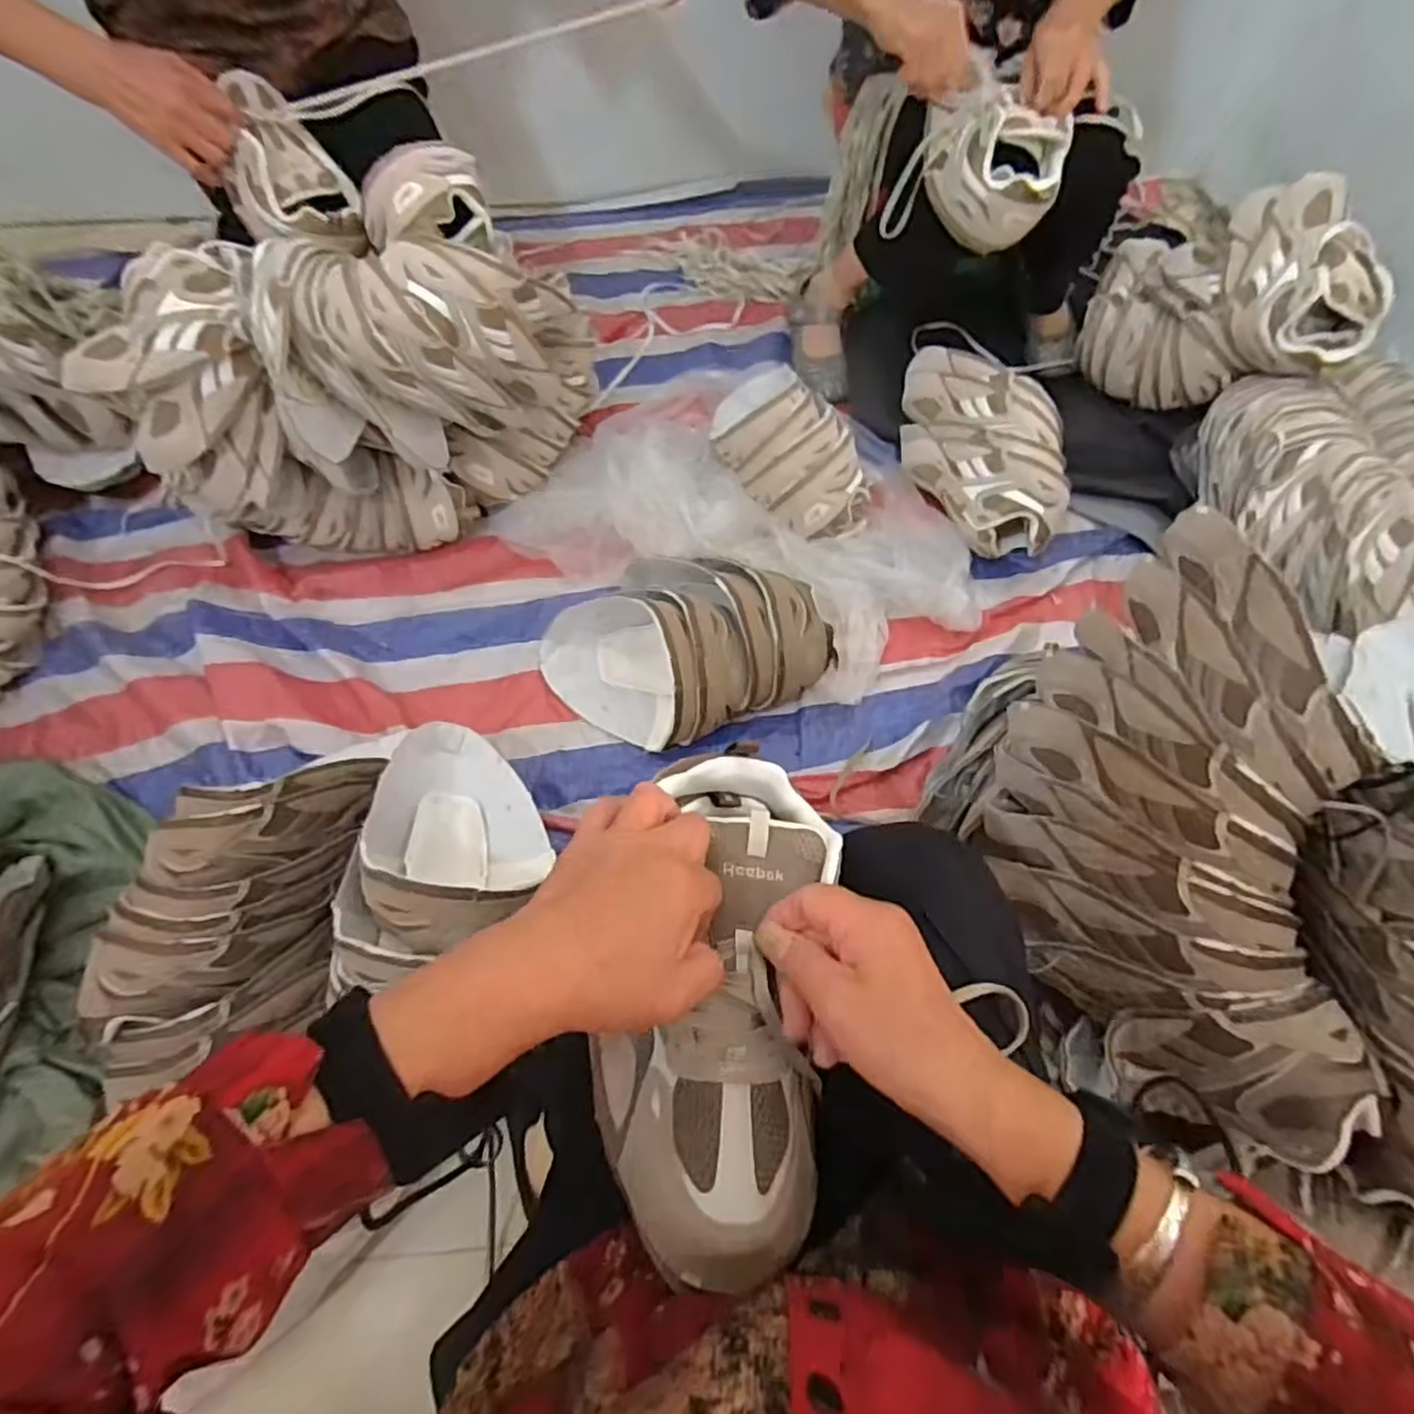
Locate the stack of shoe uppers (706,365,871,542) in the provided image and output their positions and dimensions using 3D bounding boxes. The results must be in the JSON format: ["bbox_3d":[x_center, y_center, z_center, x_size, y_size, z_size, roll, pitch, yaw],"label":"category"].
[{"bbox_3d":[0.122,-0.342,0.945,0.135,0.113,0.231,-38,70,-17],"label":"stack of shoe uppers"}]

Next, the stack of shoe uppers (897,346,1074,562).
[{"bbox_3d":[0.377,-0.361,0.982,0.152,0.153,0.336,-24,66,-11],"label":"stack of shoe uppers"}]

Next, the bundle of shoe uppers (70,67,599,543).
[{"bbox_3d":[-0.421,-0.433,0.899,0.437,0.364,0.388,9,64,4],"label":"bundle of shoe uppers"}]

